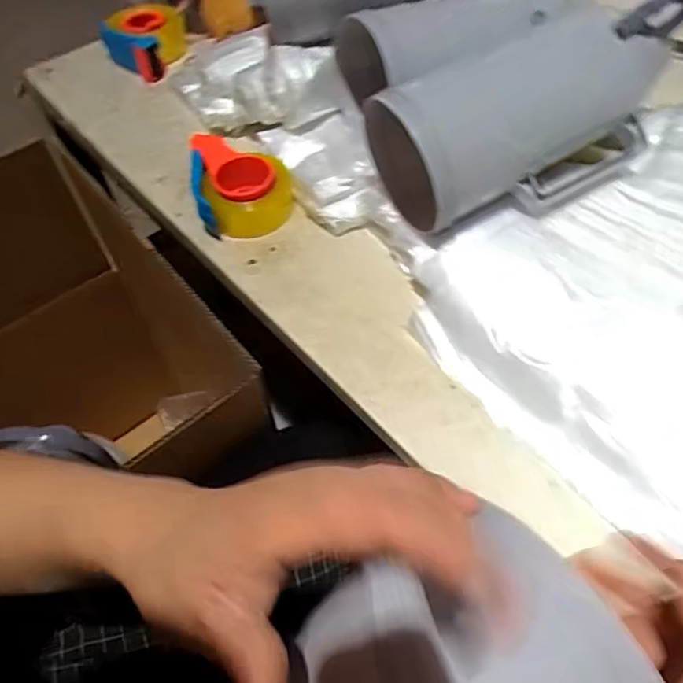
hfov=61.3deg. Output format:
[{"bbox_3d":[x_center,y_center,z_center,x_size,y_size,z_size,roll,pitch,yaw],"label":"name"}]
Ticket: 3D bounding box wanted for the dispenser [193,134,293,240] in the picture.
[{"bbox_3d":[-0.135,-0.217,0.775,0.128,0.059,0.151,-12,55,-4],"label":"dispenser"}]

